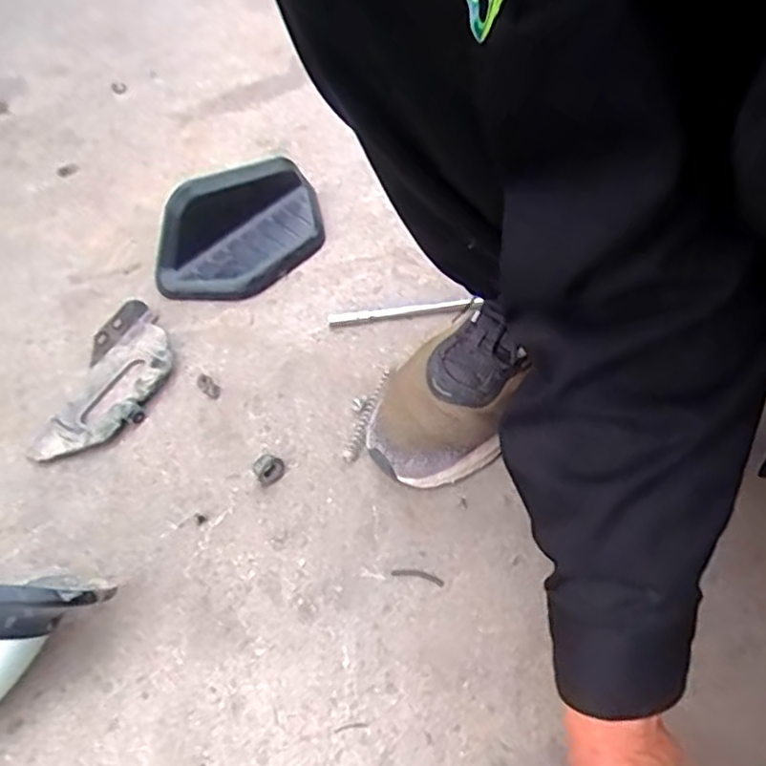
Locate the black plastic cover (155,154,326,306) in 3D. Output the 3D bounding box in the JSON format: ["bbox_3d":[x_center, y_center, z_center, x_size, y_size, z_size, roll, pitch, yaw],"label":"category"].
[{"bbox_3d":[-0.136,-0.158,0.688,0.100,0.076,0.193,35,66,22],"label":"black plastic cover"}]

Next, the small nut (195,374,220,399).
[{"bbox_3d":[-0.161,0.003,0.628,0.014,0.007,0.028,-38,63,-19],"label":"small nut"}]

